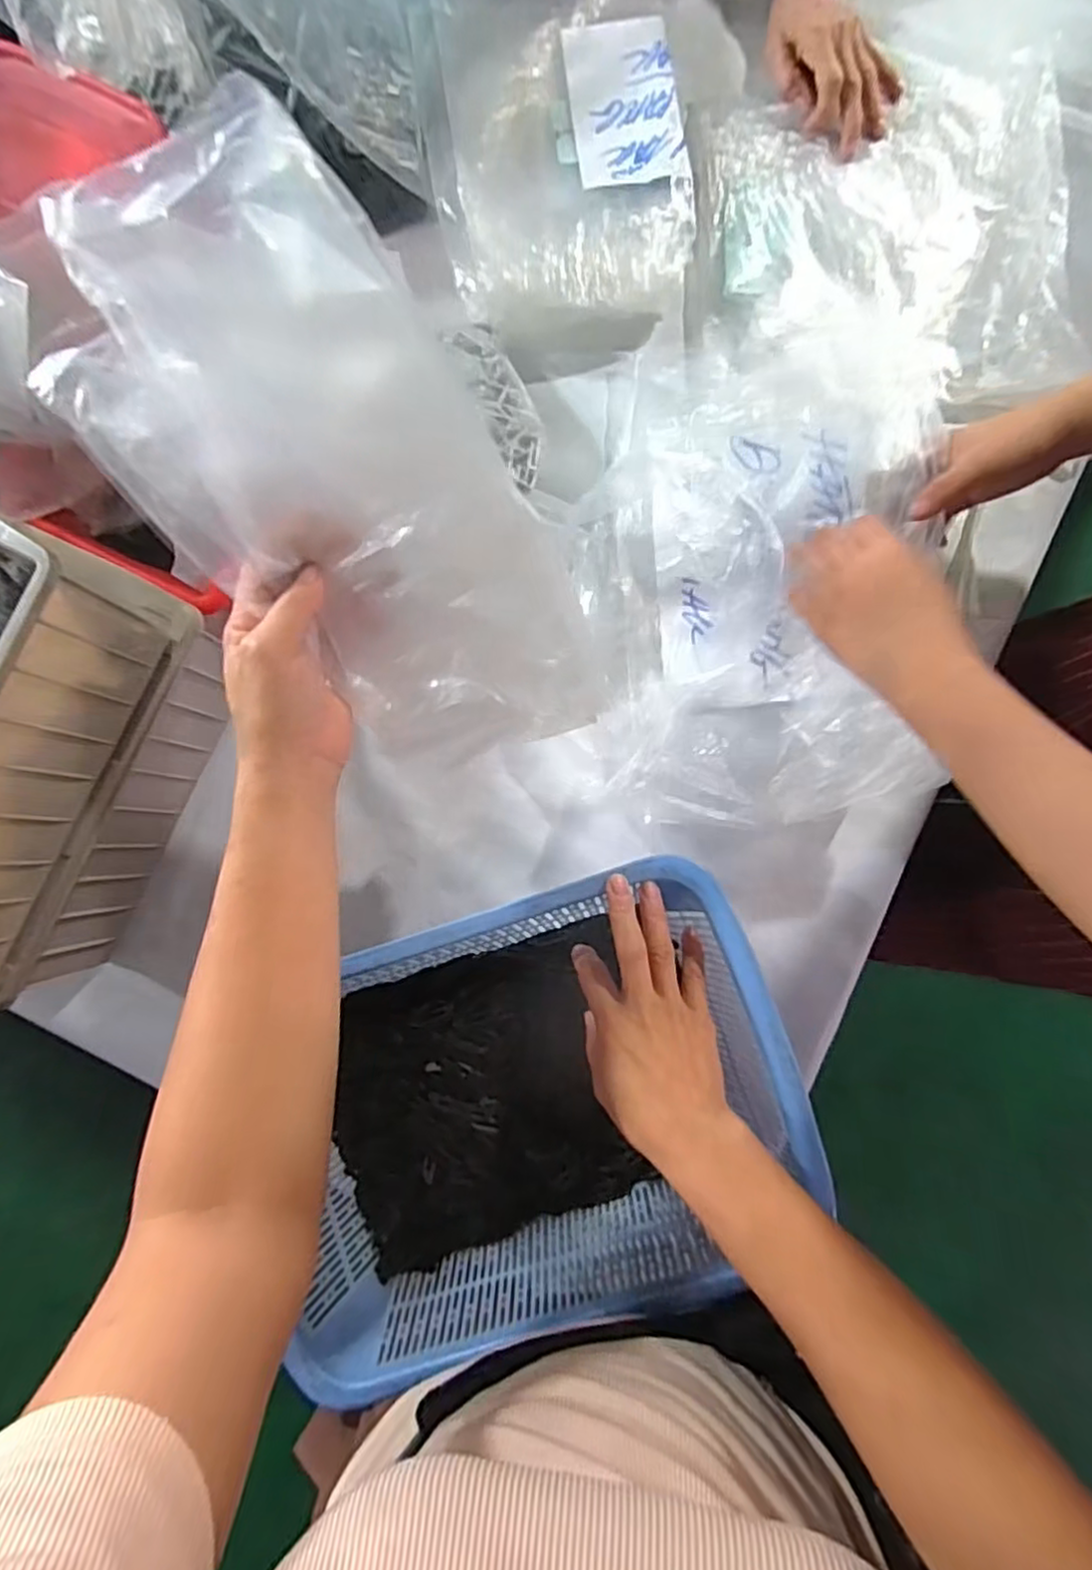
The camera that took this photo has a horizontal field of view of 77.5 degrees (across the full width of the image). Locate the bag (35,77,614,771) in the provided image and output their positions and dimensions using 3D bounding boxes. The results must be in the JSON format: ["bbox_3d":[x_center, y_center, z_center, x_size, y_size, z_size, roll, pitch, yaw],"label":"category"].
[{"bbox_3d":[-0.090,-0.128,0.319,0.153,0.047,0.288,-26,114,26],"label":"bag"}]

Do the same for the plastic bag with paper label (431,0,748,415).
[{"bbox_3d":[0.027,-0.527,0.571,0.250,0.069,0.367,3,86,4],"label":"plastic bag with paper label"}]

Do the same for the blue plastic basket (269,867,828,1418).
[{"bbox_3d":[-0.016,0.211,0.463,0.339,0.089,0.248,-20,84,2],"label":"blue plastic basket"}]

